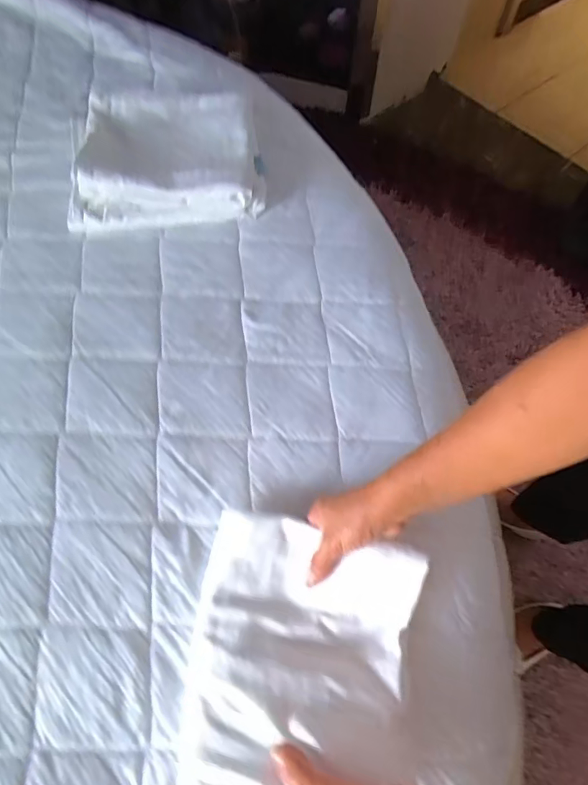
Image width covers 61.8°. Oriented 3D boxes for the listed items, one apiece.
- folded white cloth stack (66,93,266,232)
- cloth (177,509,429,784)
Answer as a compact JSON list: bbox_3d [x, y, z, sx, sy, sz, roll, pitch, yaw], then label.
[{"bbox_3d":[-0.191,-0.353,0.726,0.271,0.068,0.227,-7,64,-6],"label":"folded white cloth stack"},{"bbox_3d":[0.002,0.243,0.448,0.206,0.048,0.235,10,64,2],"label":"cloth"}]

